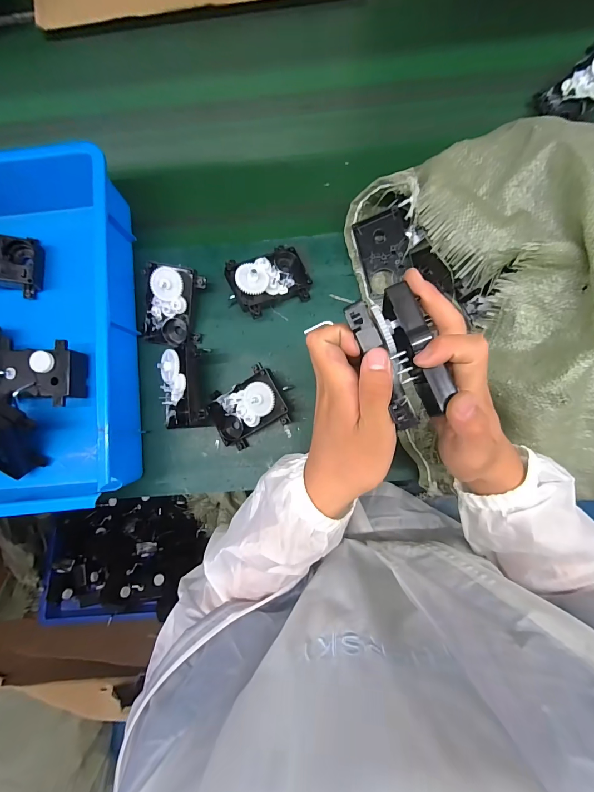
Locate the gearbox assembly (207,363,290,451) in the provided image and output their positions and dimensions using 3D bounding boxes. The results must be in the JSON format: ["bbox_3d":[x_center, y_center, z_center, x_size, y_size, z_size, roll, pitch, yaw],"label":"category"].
[{"bbox_3d":[-0.062,0.015,0.435,0.100,0.052,0.080,-27,83,-1],"label":"gearbox assembly"}]

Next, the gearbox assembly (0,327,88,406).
[{"bbox_3d":[-0.367,-0.034,0.448,0.182,0.063,0.100,8,84,-11],"label":"gearbox assembly"}]

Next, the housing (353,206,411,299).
[{"bbox_3d":[0.113,-0.183,0.443,0.060,0.019,0.095,-15,89,27],"label":"housing"}]

